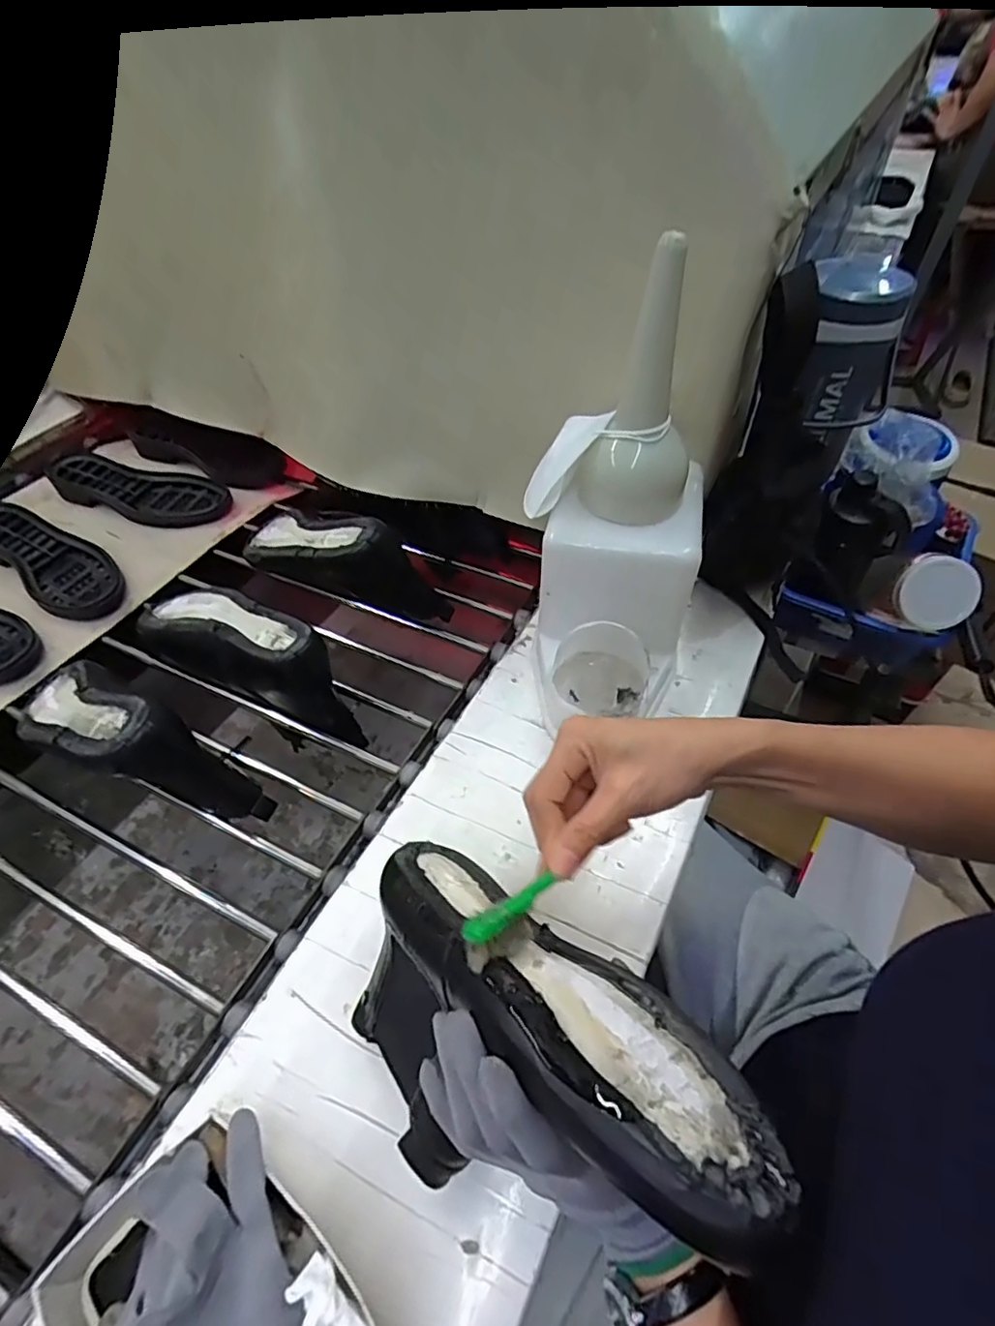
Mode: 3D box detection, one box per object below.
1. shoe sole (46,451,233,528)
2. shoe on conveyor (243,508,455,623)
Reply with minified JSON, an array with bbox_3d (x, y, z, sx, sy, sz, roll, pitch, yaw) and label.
[{"bbox_3d":[-0.519,-0.253,0.859,0.271,0.029,0.089,13,52,11],"label":"shoe sole"},{"bbox_3d":[-0.196,-0.122,0.710,0.293,0.111,0.077,21,54,17],"label":"shoe on conveyor"}]

